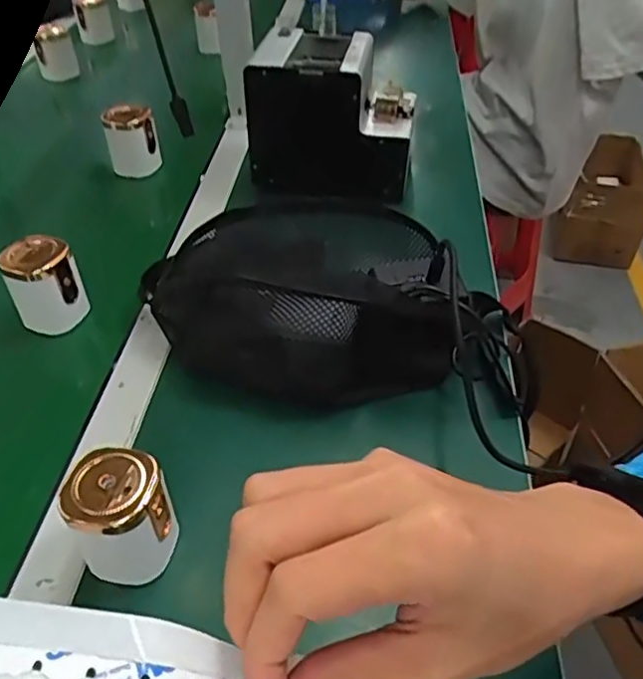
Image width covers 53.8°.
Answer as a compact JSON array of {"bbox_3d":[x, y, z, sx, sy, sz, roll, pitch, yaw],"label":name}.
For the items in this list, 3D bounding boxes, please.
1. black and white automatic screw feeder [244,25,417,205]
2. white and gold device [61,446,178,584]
[{"bbox_3d":[0.014,-0.264,0.745,0.182,0.137,0.127,6,43,7],"label":"black and white automatic screw feeder"},{"bbox_3d":[-0.122,0.111,0.393,0.058,0.085,0.053,0,42,0],"label":"white and gold device"}]

